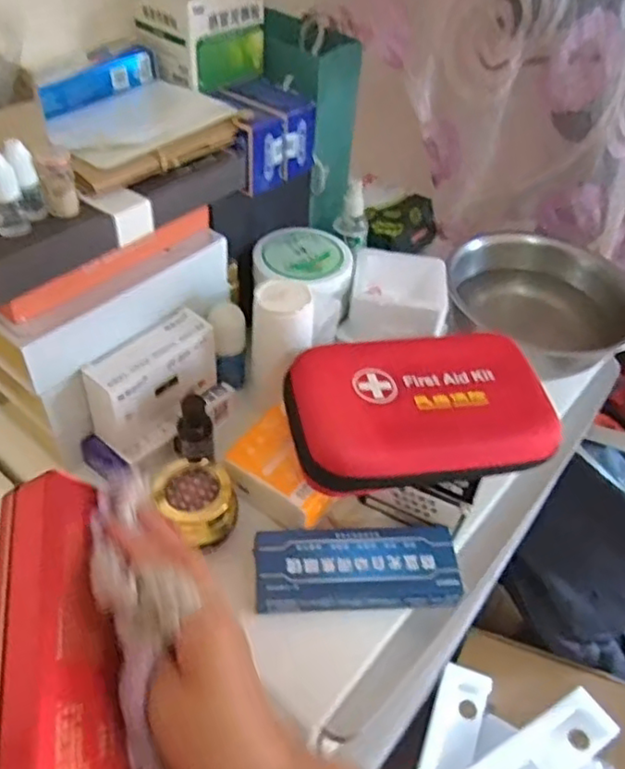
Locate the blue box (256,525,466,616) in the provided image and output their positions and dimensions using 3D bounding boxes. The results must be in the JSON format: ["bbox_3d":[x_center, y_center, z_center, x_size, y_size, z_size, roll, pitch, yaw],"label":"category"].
[{"bbox_3d":[0.034,0.137,0.499,0.153,0.025,0.071,-1,47,-6],"label":"blue box"}]

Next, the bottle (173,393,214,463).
[{"bbox_3d":[-0.100,0.040,0.538,0.032,0.066,0.031,-9,48,-13],"label":"bottle"}]

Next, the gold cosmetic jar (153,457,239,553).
[{"bbox_3d":[-0.092,0.091,0.505,0.059,0.045,0.064,3,46,-3],"label":"gold cosmetic jar"}]

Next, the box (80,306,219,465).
[{"bbox_3d":[-0.134,-0.003,0.551,0.050,0.080,0.120,30,51,22],"label":"box"}]

